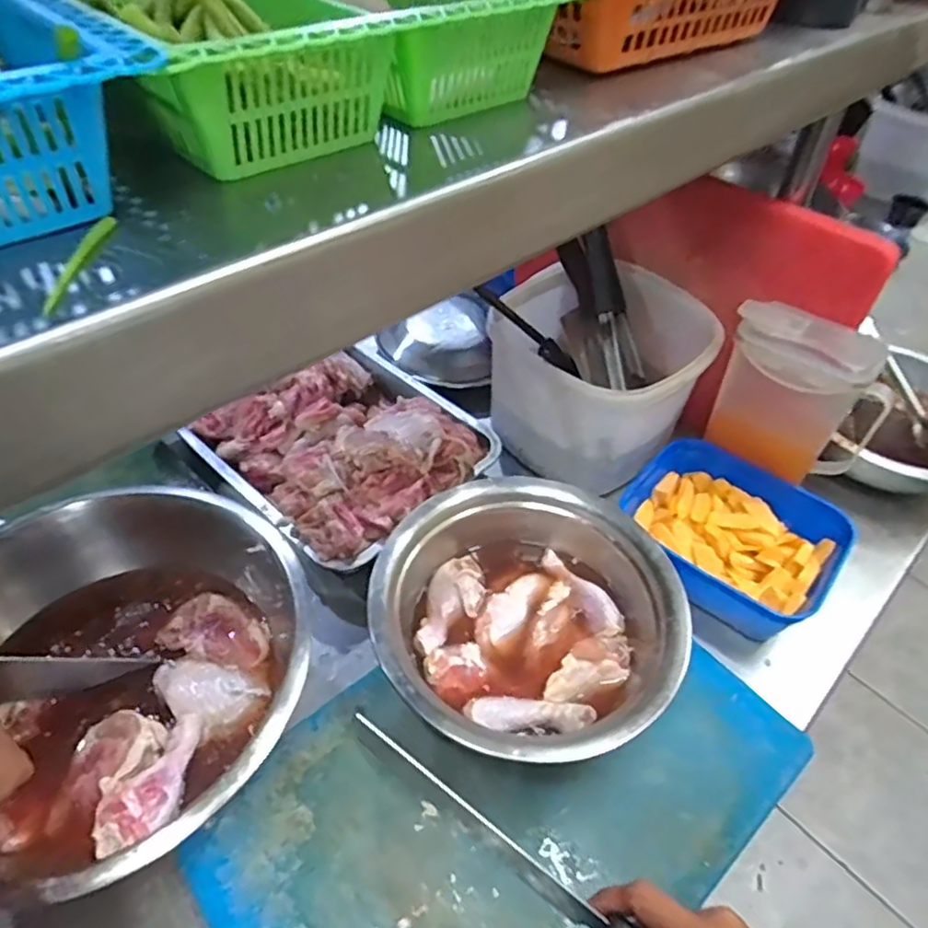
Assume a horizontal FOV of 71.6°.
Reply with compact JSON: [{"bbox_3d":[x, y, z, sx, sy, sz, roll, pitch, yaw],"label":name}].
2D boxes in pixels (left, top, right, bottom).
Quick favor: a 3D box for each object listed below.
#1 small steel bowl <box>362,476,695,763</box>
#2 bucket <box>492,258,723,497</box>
[{"bbox_3d":[0.054,0.135,0.555,0.244,0.104,0.243,1,46,-1],"label":"small steel bowl"},{"bbox_3d":[0.143,-0.111,0.757,0.208,0.156,0.226,1,46,-1],"label":"bucket"}]

